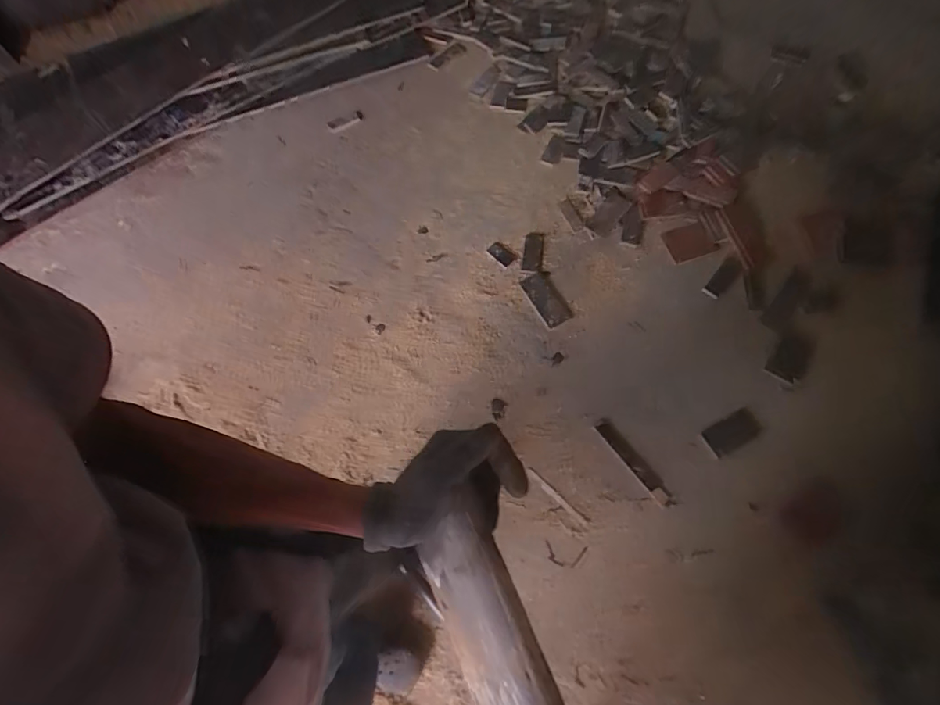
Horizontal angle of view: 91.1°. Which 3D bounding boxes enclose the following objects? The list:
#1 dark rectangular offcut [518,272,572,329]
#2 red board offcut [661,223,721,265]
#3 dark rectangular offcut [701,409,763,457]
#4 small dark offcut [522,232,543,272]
[{"bbox_3d":[0.264,-0.187,1.598,0.097,0.016,0.202,-28,70,-9],"label":"dark rectangular offcut"},{"bbox_3d":[0.800,-0.402,1.689,0.162,0.015,0.134,-20,73,4],"label":"red board offcut"},{"bbox_3d":[0.815,0.249,1.428,0.194,0.012,0.092,-25,74,-12],"label":"dark rectangular offcut"},{"bbox_3d":[0.228,-0.365,1.659,0.066,0.015,0.153,8,69,5],"label":"small dark offcut"}]

